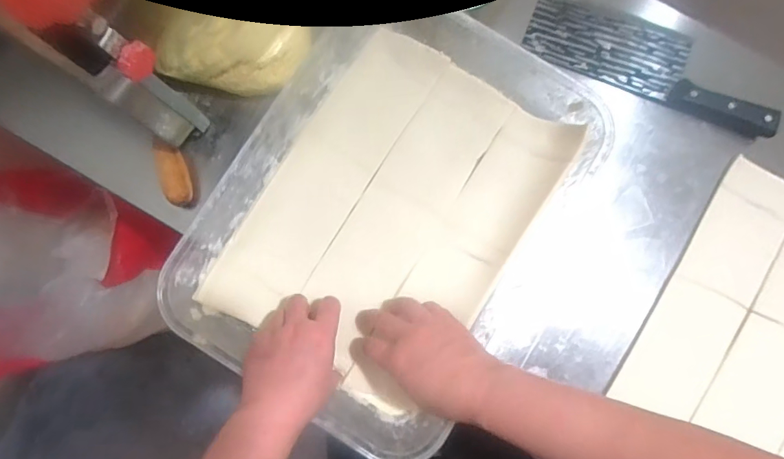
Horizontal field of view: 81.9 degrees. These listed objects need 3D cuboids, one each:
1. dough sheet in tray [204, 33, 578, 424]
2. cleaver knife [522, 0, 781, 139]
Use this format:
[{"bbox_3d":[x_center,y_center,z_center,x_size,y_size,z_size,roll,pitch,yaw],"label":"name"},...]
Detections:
[{"bbox_3d":[0.004,-0.016,0.457,0.244,0.029,0.333,32,83,4],"label":"dough sheet in tray"},{"bbox_3d":[0.284,-0.186,0.489,0.273,0.026,0.086,23,82,2],"label":"cleaver knife"}]

